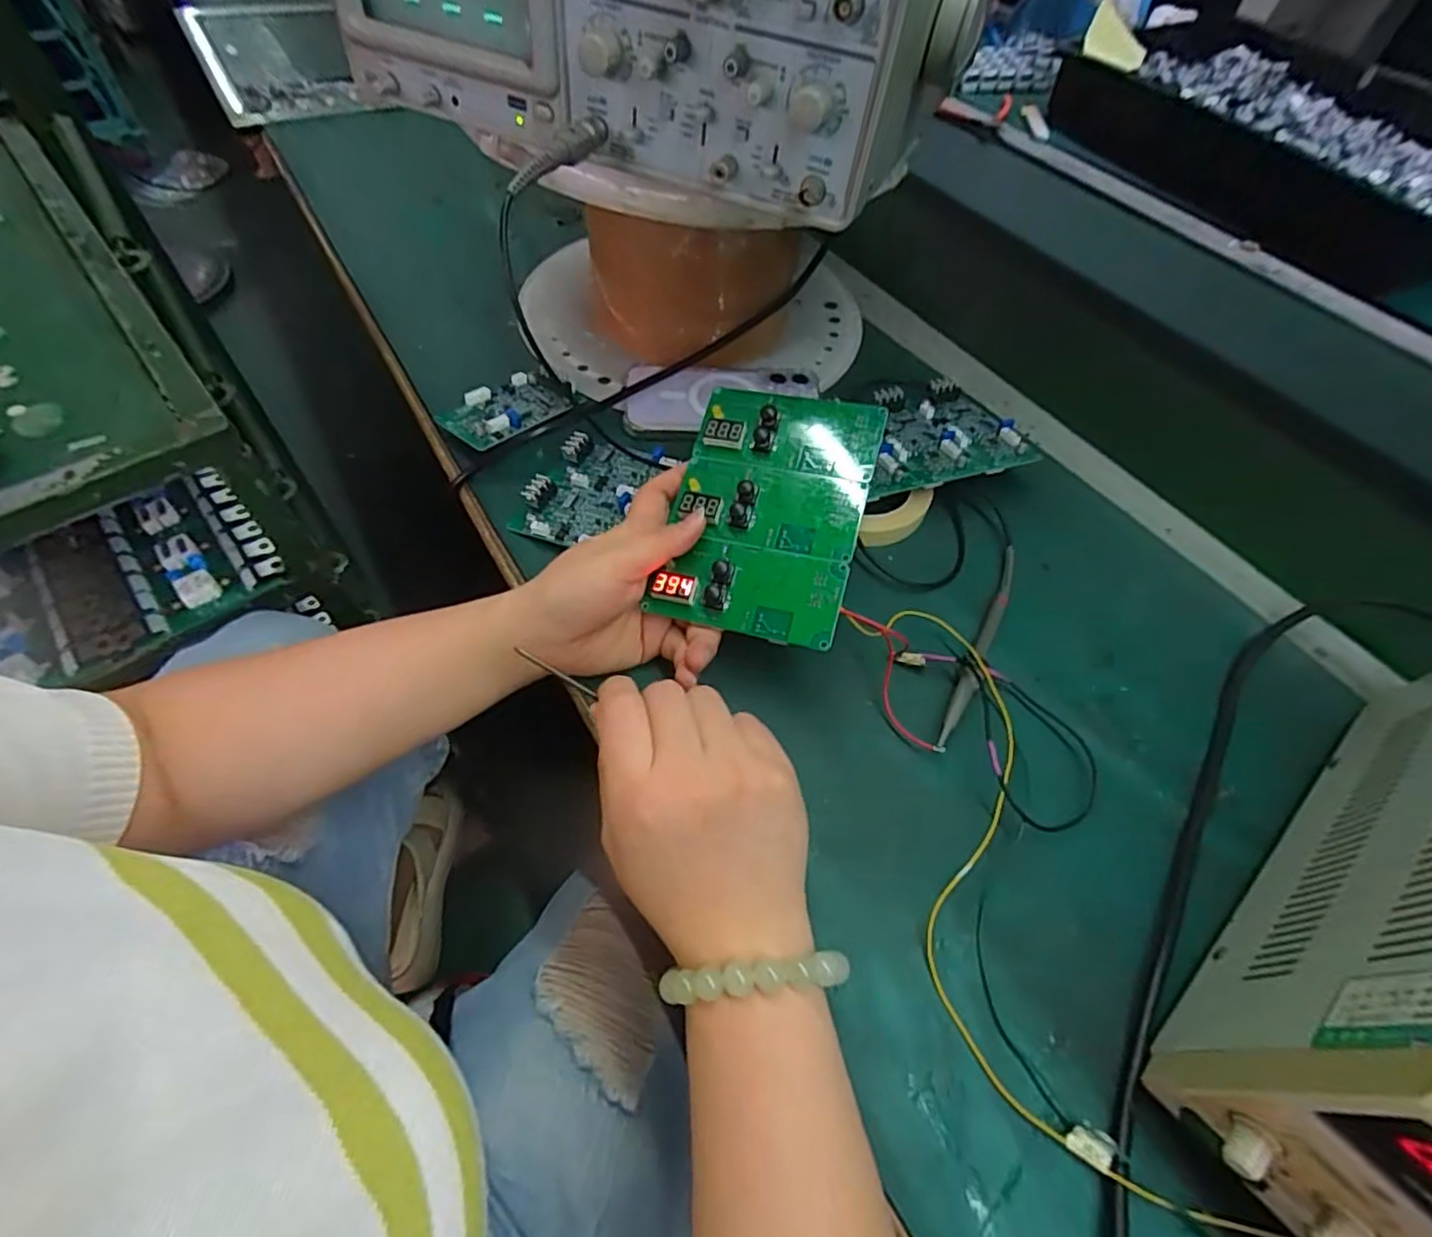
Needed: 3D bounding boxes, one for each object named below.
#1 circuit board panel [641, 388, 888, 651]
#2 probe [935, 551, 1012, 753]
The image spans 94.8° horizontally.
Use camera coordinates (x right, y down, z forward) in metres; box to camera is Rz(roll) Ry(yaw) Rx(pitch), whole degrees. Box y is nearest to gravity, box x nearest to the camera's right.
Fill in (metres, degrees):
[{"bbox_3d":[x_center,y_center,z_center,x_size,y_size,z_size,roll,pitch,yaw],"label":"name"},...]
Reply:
[{"bbox_3d":[0.029,-0.062,0.366,0.102,0.010,0.145,13,74,13],"label":"circuit board panel"},{"bbox_3d":[0.163,0.014,0.401,0.012,0.007,0.165,26,56,14],"label":"probe"}]

